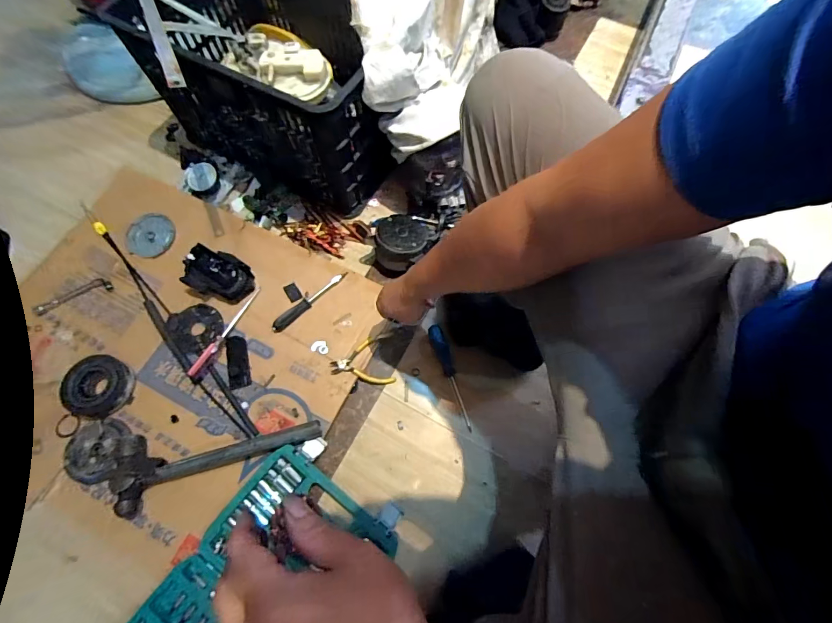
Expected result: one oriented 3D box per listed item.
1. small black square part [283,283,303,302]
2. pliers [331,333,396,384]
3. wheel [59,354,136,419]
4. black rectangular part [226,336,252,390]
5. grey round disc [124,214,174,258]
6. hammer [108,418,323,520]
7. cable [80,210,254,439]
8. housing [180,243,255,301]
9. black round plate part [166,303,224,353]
[{"bbox_3d":[-0.239,-0.037,0.759,0.025,0.004,0.038,-33,72,-12],"label":"small black square part"},{"bbox_3d":[-0.098,0.092,0.716,0.110,0.022,0.092,-10,69,-4],"label":"pliers"},{"bbox_3d":[-0.565,0.132,0.693,0.113,0.040,0.109,-3,69,-1],"label":"wheel"},{"bbox_3d":[-0.324,0.091,0.714,0.037,0.010,0.096,-11,69,-4],"label":"black rectangular part"},{"bbox_3d":[-0.554,-0.158,0.813,0.093,0.014,0.099,0,69,0],"label":"grey round disc"},{"bbox_3d":[-0.324,0.226,0.651,0.329,0.046,0.117,-16,69,-6],"label":"hammer"},{"bbox_3d":[-0.489,0.011,0.748,0.042,0.018,0.597,-41,74,-14],"label":"cable"},{"bbox_3d":[-0.375,-0.070,0.750,0.120,0.064,0.085,16,69,6],"label":"housing"},{"bbox_3d":[-0.415,0.028,0.738,0.089,0.010,0.091,0,70,-1],"label":"black round plate part"}]

